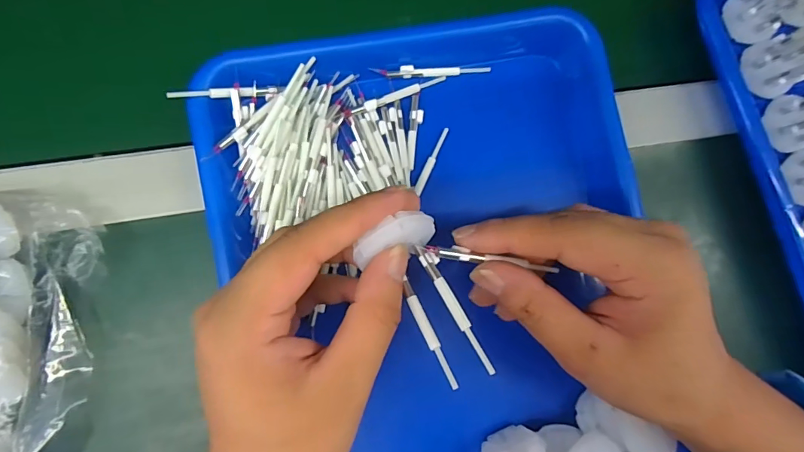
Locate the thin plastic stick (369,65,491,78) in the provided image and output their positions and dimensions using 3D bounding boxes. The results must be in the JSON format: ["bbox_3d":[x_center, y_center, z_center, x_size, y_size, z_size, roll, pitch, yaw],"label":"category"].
[{"bbox_3d":[0.019,-0.098,0.279,0.075,0.006,0.007,-3,86,-7],"label":"thin plastic stick"}]

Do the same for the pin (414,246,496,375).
[{"bbox_3d":[0.023,0.035,0.191,0.007,0.004,0.062,-27,71,-8],"label":"pin"}]

